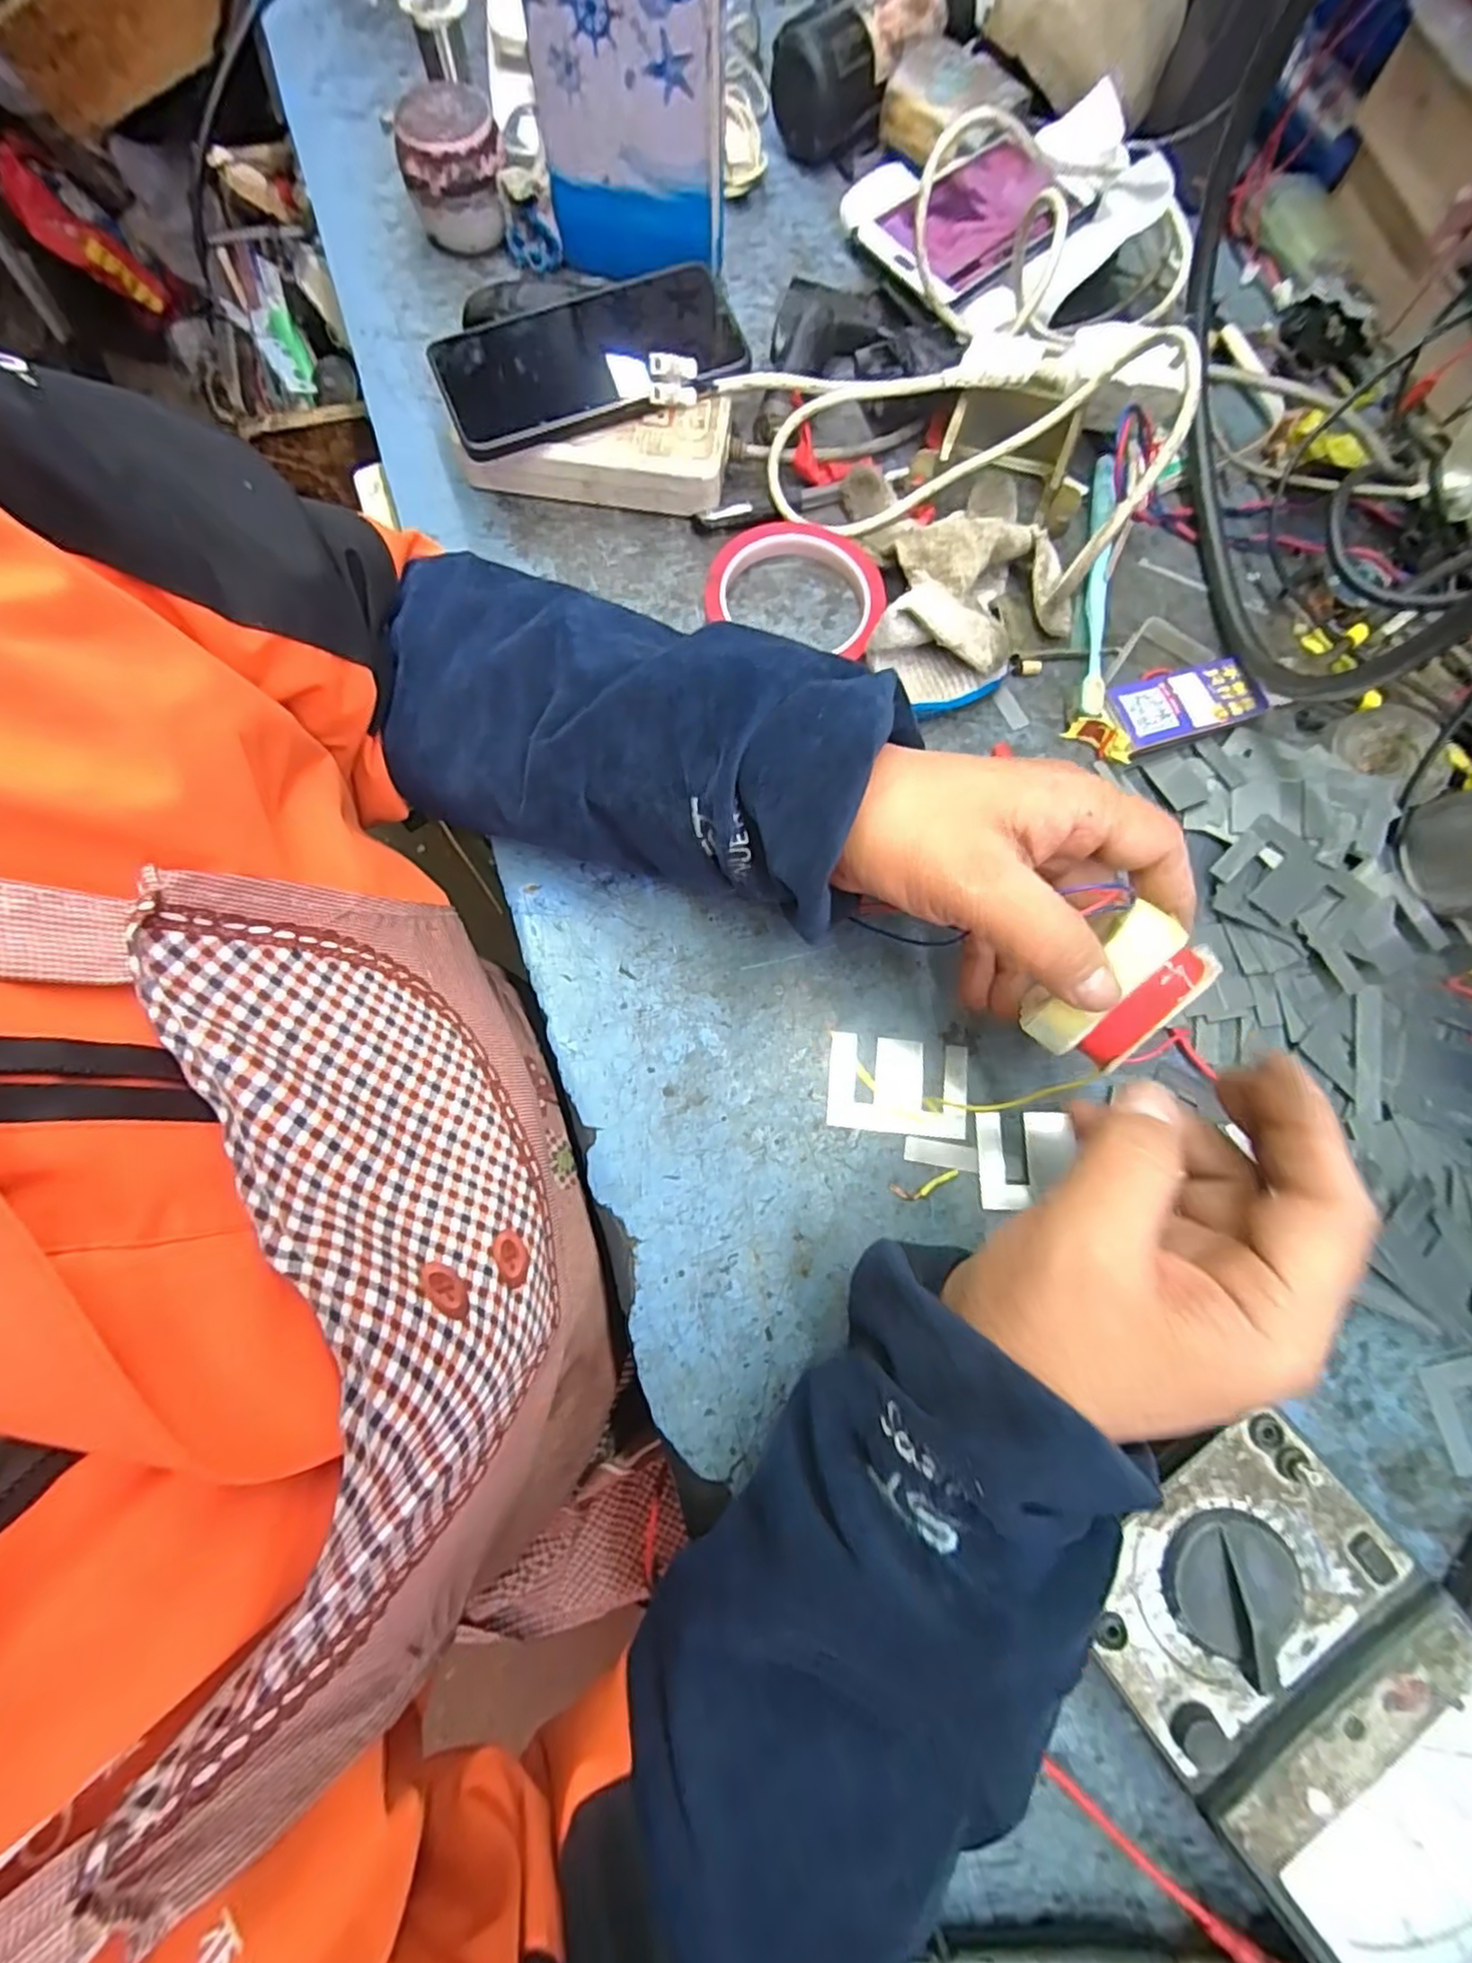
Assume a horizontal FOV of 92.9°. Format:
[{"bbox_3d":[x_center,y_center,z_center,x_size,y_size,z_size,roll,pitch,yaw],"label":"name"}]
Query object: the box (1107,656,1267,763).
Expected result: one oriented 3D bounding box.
[{"bbox_3d":[0.240,-0.148,0.378,0.084,0.014,0.039,-21,78,-6],"label":"box"}]

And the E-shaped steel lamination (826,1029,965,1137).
[{"bbox_3d":[0.078,0.050,0.335,0.066,0.004,0.045,7,77,1],"label":"E-shaped steel lamination"}]

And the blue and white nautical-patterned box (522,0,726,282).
[{"bbox_3d":[-0.059,-0.468,0.377,0.104,0.153,0.027,16,77,2],"label":"blue and white nautical-patterned box"}]

